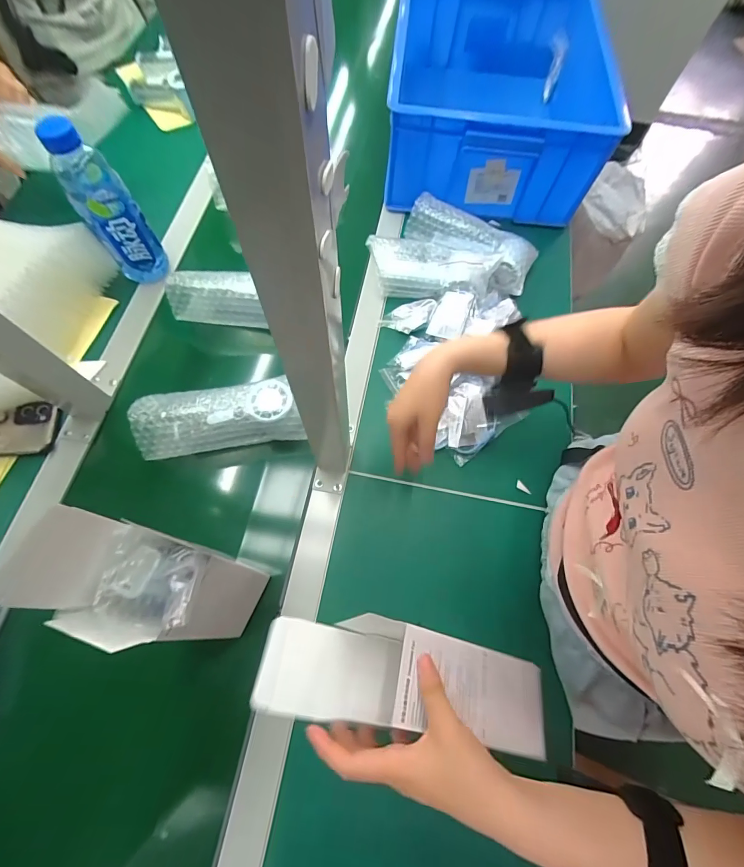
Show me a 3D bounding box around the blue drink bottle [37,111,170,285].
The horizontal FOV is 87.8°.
[{"bbox_3d":[-0.357,-0.306,0.522,0.069,0.214,0.065,-30,73,-14],"label":"blue drink bottle"}]

